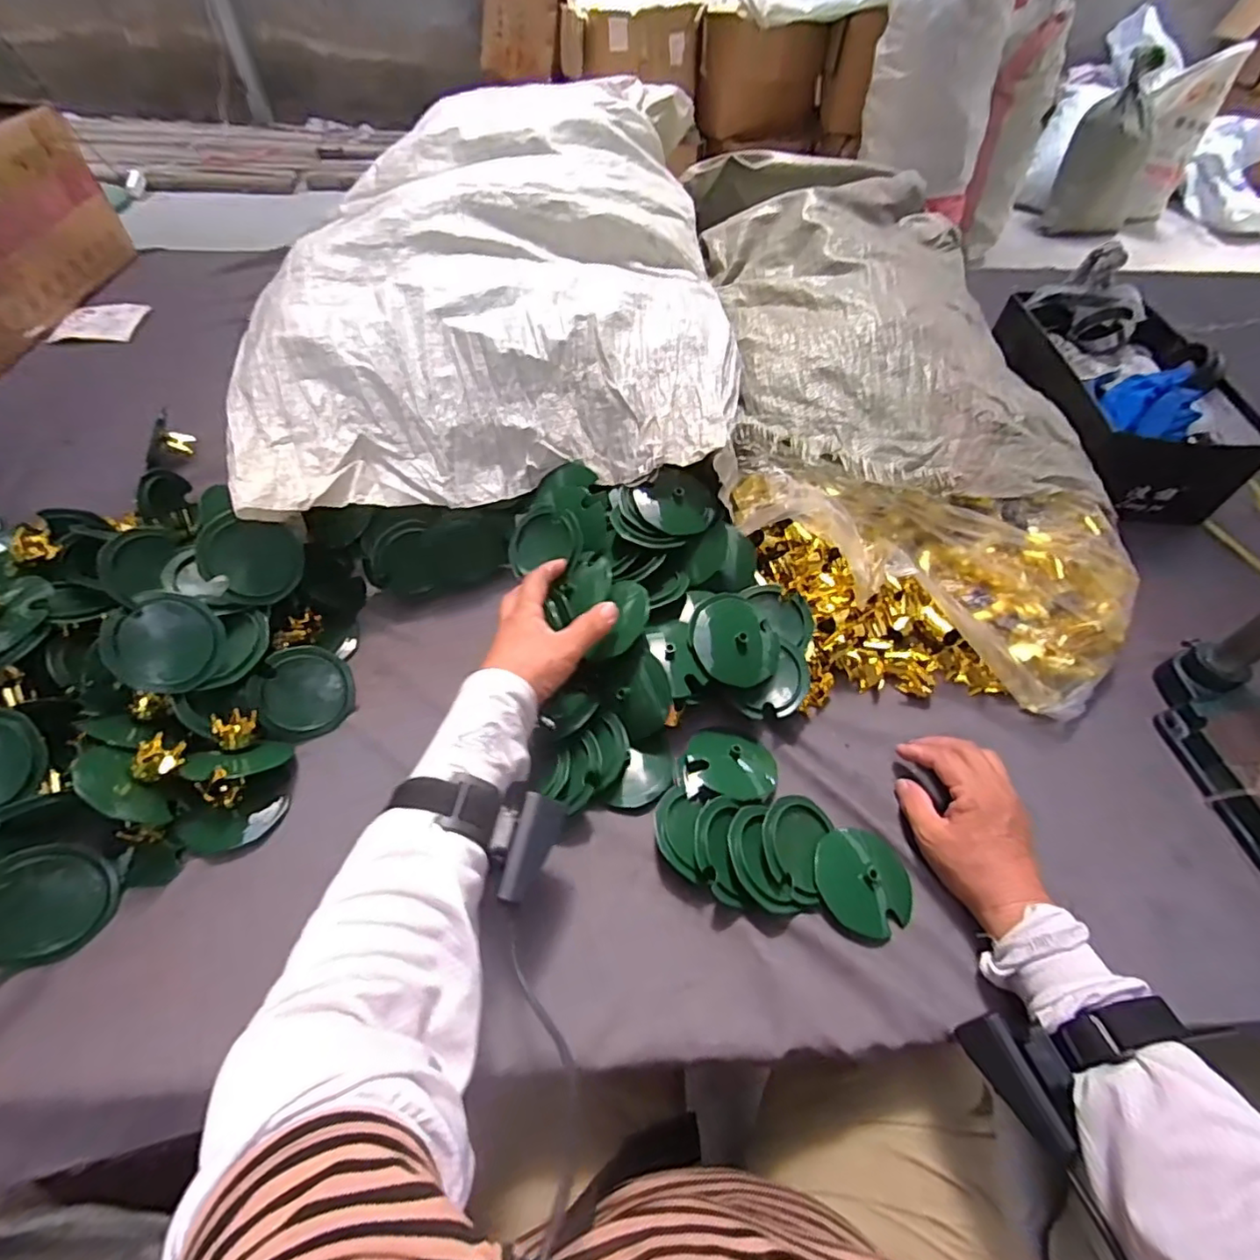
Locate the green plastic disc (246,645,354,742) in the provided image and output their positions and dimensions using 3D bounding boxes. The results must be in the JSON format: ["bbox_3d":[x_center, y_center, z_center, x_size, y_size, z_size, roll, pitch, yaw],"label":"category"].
[{"bbox_3d":[-0.267,0.051,0.492,0.073,0.013,0.073,5,78,-24],"label":"green plastic disc"}]

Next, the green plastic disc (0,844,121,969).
[{"bbox_3d":[-0.386,0.180,0.393,0.074,0.012,0.073,11,63,-23],"label":"green plastic disc"}]

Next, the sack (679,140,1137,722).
[{"bbox_3d":[0.275,-0.329,0.730,0.364,0.171,0.885,0,54,-3],"label":"sack"}]

